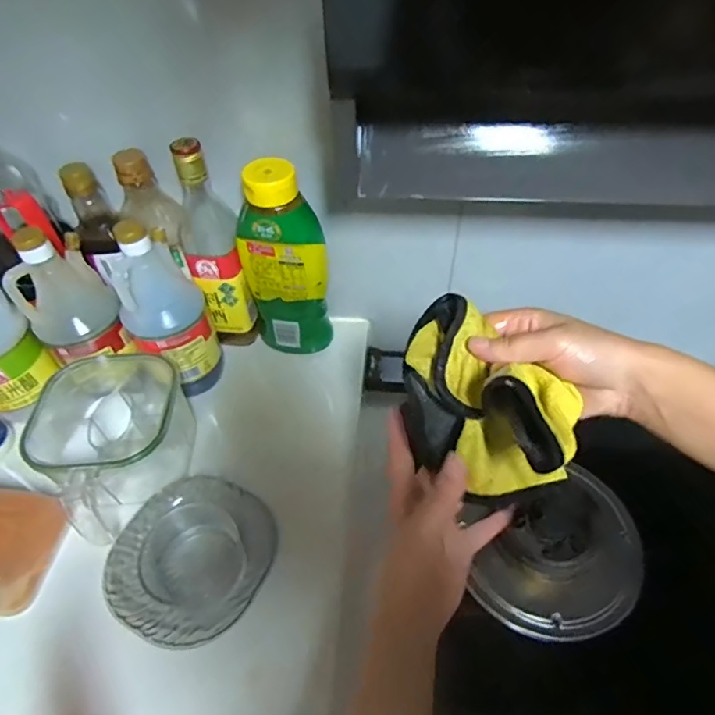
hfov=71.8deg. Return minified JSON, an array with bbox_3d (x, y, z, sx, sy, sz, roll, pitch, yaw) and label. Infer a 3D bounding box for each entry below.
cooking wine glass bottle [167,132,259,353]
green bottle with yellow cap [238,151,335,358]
[{"bbox_3d":[-0.165,-0.121,0.566,0.058,0.250,0.061,-21,52,-16],"label":"cooking wine glass bottle"},{"bbox_3d":[-0.080,-0.101,0.564,0.078,0.233,0.061,31,57,25],"label":"green bottle with yellow cap"}]

